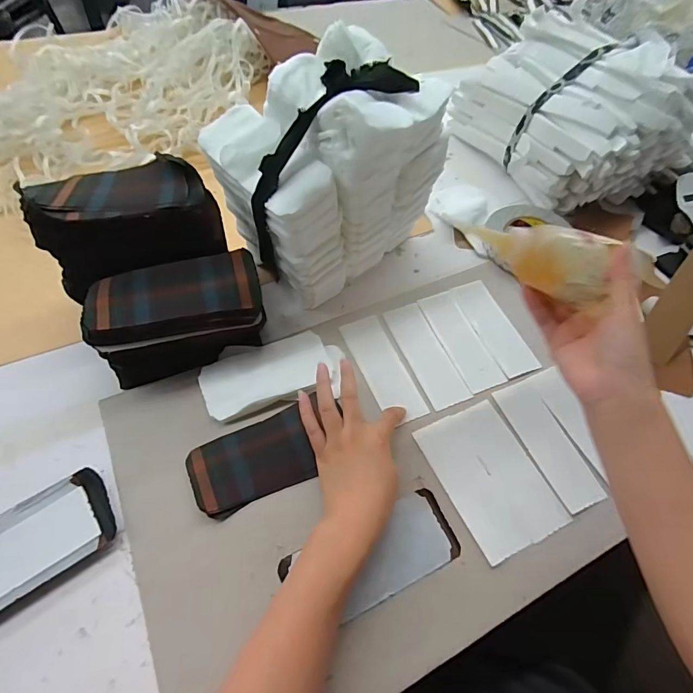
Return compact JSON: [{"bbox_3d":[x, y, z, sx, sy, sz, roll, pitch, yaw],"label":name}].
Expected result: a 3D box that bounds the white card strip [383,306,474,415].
[{"bbox_3d":[0.099,0.007,0.524,0.053,0.004,0.147,-18,61,-14],"label":"white card strip"}]

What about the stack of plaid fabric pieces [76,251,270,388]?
[{"bbox_3d":[-0.179,-0.030,0.463,0.175,0.093,0.090,-15,61,-13],"label":"stack of plaid fabric pieces"}]

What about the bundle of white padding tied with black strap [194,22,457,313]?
[{"bbox_3d":[-0.018,-0.197,0.499,0.229,0.240,0.166,-38,68,-24],"label":"bundle of white padding tied with black strap"}]

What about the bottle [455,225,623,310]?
[{"bbox_3d":[0.168,-0.082,0.367,0.126,0.041,0.047,21,59,2],"label":"bottle"}]

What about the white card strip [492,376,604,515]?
[{"bbox_3d":[0.222,0.105,0.463,0.048,0.007,0.145,-23,60,-3],"label":"white card strip"}]

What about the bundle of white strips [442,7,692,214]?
[{"bbox_3d":[0.354,-0.376,0.671,0.210,0.188,0.317,-27,64,-19],"label":"bundle of white strips"}]

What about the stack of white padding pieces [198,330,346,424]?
[{"bbox_3d":[-0.083,0.033,0.482,0.157,0.012,0.083,-12,60,-11],"label":"stack of white padding pieces"}]

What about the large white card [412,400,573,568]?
[{"bbox_3d":[0.153,0.137,0.446,0.102,0.006,0.146,-21,62,-16],"label":"large white card"}]

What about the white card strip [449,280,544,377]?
[{"bbox_3d":[0.196,-0.028,0.551,0.050,0.009,0.151,-20,60,-8],"label":"white card strip"}]

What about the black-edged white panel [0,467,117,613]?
[{"bbox_3d":[-0.300,0.184,0.371,0.165,0.019,0.084,-29,65,-20],"label":"black-edged white panel"}]

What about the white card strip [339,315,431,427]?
[{"bbox_3d":[0.044,0.025,0.506,0.052,0.004,0.145,-20,63,-12],"label":"white card strip"}]

